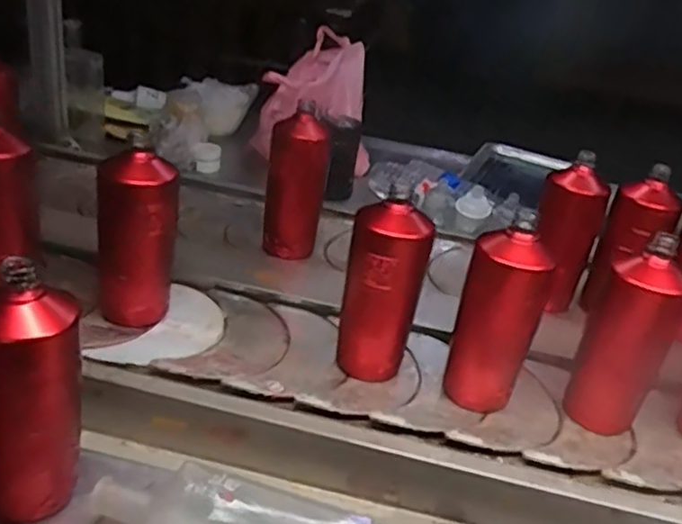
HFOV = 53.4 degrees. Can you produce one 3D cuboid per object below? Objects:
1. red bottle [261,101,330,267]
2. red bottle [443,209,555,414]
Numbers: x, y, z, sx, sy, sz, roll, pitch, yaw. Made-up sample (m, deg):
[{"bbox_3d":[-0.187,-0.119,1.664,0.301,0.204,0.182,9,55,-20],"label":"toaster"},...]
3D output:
[{"bbox_3d":[-0.063,-0.106,0.934,0.074,0.200,0.060,7,31,-3],"label":"red bottle"},{"bbox_3d":[0.158,0.053,0.680,0.072,0.181,0.066,30,37,32],"label":"red bottle"}]

